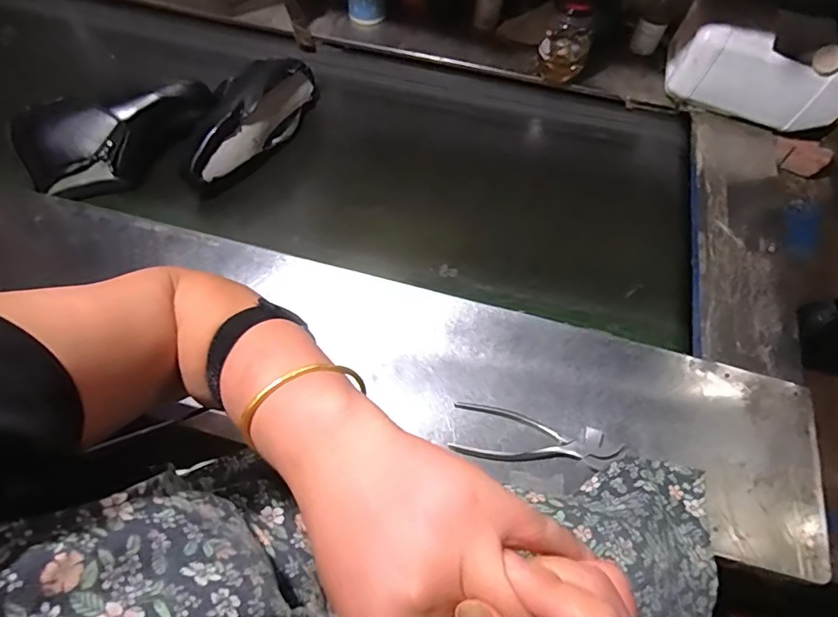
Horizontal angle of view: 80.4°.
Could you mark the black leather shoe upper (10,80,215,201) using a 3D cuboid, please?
[{"bbox_3d":[-0.442,-0.258,0.750,0.277,0.094,0.121,-27,67,-14],"label":"black leather shoe upper"}]

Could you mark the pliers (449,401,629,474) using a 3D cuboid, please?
[{"bbox_3d":[0.137,0.149,0.568,0.183,0.014,0.060,8,64,3],"label":"pliers"}]

